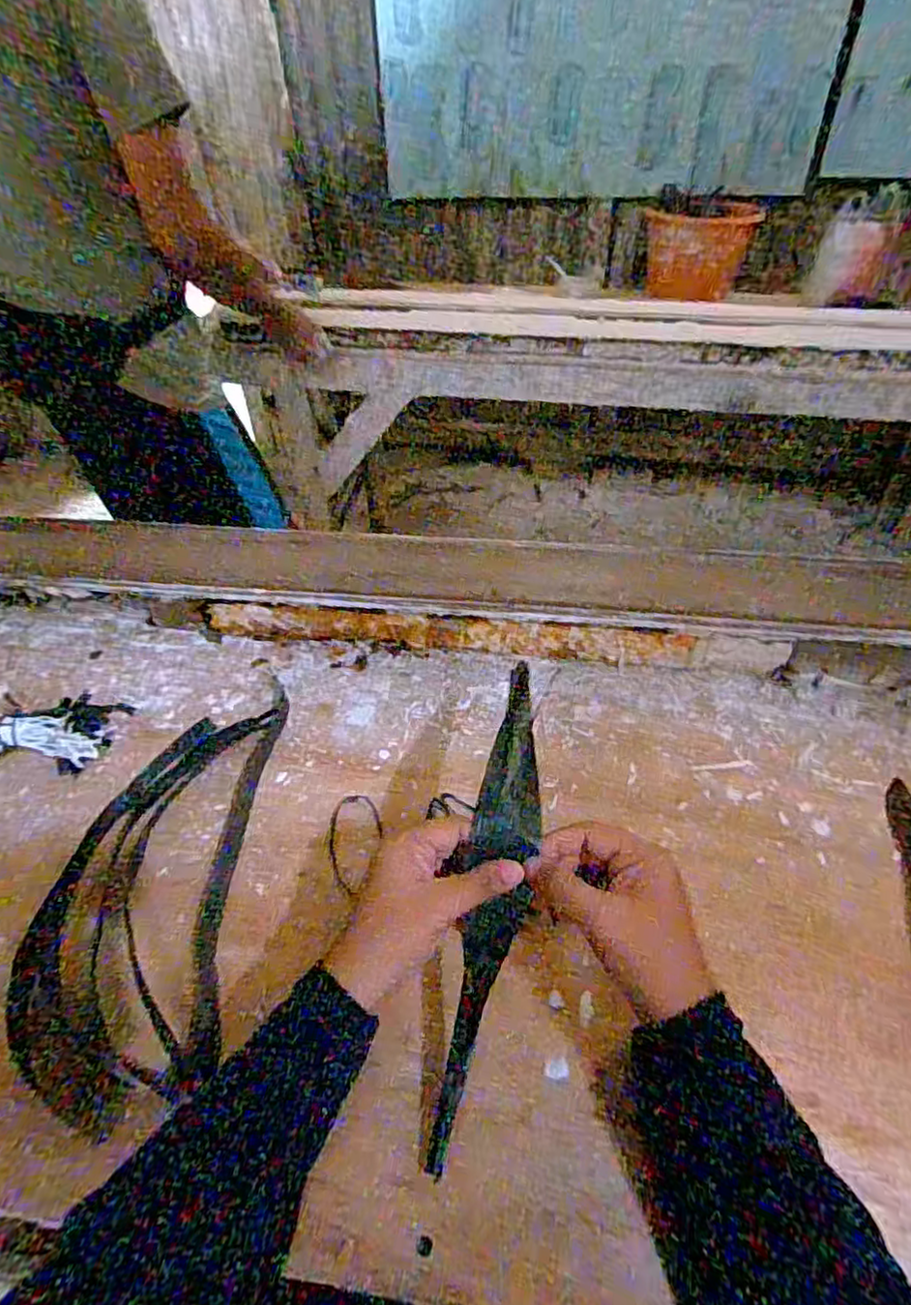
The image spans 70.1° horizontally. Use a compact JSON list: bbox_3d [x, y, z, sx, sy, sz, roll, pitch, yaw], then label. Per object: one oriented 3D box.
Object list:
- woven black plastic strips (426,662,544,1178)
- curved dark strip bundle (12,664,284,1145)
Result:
[{"bbox_3d":[0.023,0.140,0.388,0.043,0.054,0.281,9,72,10],"label":"woven black plastic strips"},{"bbox_3d":[-0.214,0.156,0.471,0.134,0.023,0.308,-3,41,-1],"label":"curved dark strip bundle"}]

